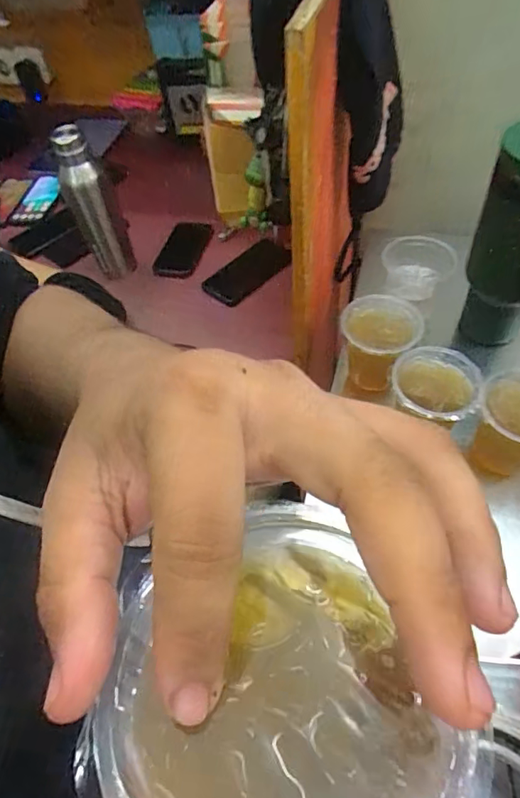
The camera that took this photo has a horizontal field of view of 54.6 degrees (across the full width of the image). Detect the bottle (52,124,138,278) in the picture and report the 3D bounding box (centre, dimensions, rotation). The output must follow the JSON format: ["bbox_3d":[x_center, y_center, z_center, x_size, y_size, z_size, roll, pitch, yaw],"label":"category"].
[{"bbox_3d":[-0.265,-0.297,0.815,0.064,0.245,0.066,-20,54,-10],"label":"bottle"}]

